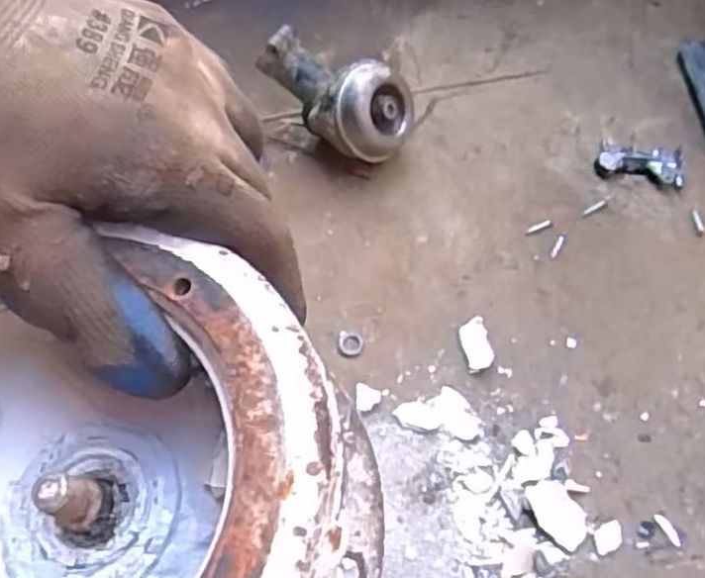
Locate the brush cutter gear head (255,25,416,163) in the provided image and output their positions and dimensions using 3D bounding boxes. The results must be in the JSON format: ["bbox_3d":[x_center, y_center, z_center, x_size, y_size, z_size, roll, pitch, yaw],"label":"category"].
[{"bbox_3d":[-0.007,-0.148,0.589,0.115,0.087,0.070,36,69,26],"label":"brush cutter gear head"}]

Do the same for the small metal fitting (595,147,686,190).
[{"bbox_3d":[0.226,-0.098,0.577,0.065,0.011,0.029,16,62,17],"label":"small metal fitting"}]

